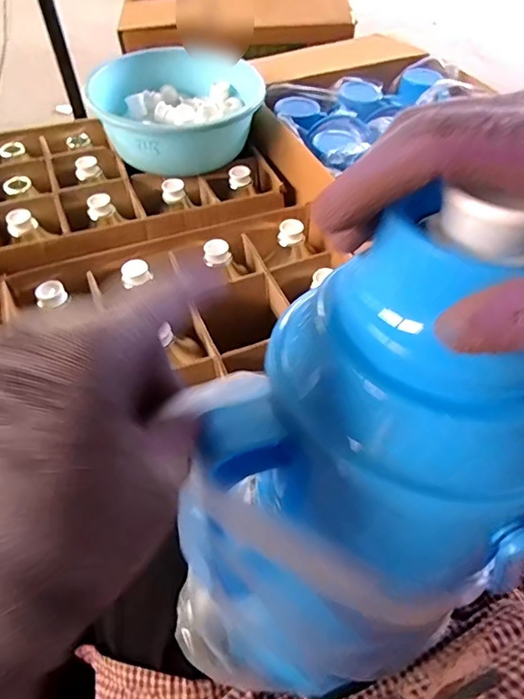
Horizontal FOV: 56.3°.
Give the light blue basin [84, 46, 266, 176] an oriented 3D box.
[{"bbox_3d":[-0.180,-0.541,1.091,0.351,0.119,0.327,0,52,0],"label":"light blue basin"}]

